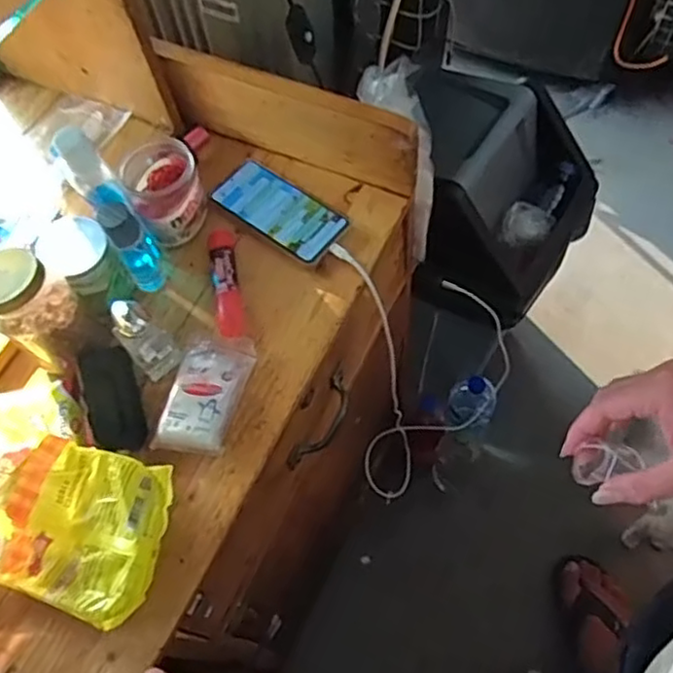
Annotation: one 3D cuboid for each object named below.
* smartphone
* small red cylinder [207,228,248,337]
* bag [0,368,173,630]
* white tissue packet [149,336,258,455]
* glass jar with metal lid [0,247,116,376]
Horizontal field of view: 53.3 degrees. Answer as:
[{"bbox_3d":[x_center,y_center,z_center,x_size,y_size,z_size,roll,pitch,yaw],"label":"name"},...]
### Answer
[{"bbox_3d":[-0.065,-0.143,0.749,0.159,0.015,0.075,36,71,18],"label":"smartphone"},{"bbox_3d":[-0.117,-0.059,0.711,0.032,0.026,0.142,-11,64,-2],"label":"small red cylinder"},{"bbox_3d":[-0.255,0.132,0.599,0.225,0.039,0.181,14,66,9],"label":"bag"},{"bbox_3d":[-0.126,0.052,0.646,0.067,0.016,0.120,13,66,9],"label":"white tissue packet"},{"bbox_3d":[-0.274,-0.024,0.635,0.077,0.122,0.073,-1,64,3],"label":"glass jar with metal lid"}]

